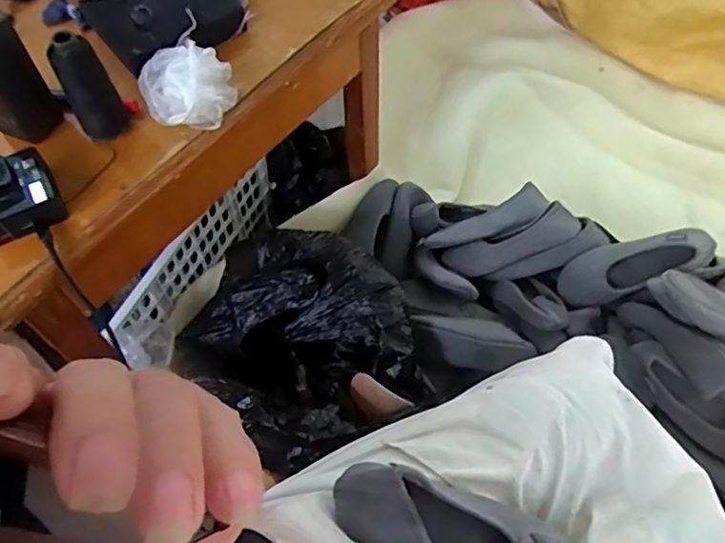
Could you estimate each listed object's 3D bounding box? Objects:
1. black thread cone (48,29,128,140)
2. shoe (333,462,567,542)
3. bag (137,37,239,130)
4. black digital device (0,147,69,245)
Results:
[{"bbox_3d":[-0.275,-0.183,0.575,0.047,0.128,0.039,-25,61,-14],"label":"black thread cone"},{"bbox_3d":[0.090,0.235,0.490,0.231,0.064,0.086,26,60,-6],"label":"shoe"},{"bbox_3d":[-0.189,-0.200,0.614,0.097,0.050,0.082,-8,58,-5],"label":"bag"},{"bbox_3d":[-0.337,-0.075,0.553,0.075,0.041,0.086,-30,63,-17],"label":"black digital device"}]

